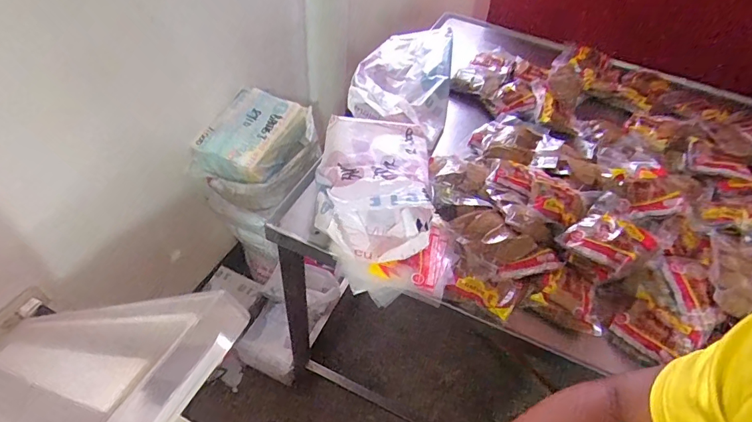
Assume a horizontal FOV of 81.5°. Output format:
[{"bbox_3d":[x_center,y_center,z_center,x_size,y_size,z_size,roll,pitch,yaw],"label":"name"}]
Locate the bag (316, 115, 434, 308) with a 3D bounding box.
[{"bbox_3d":[-0.004,-0.032,0.800,0.209,0.128,0.365,3,49,-3],"label":"bag"}]

